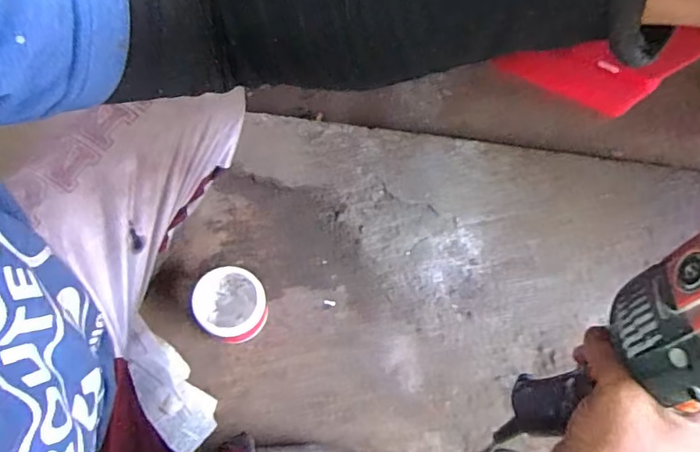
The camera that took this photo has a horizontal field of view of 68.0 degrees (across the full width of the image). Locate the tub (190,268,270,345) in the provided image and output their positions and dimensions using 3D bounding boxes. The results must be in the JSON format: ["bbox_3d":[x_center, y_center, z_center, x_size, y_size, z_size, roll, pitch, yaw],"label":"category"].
[{"bbox_3d":[-0.188,0.126,0.820,0.107,0.077,0.105,1,68,-3],"label":"tub"}]

